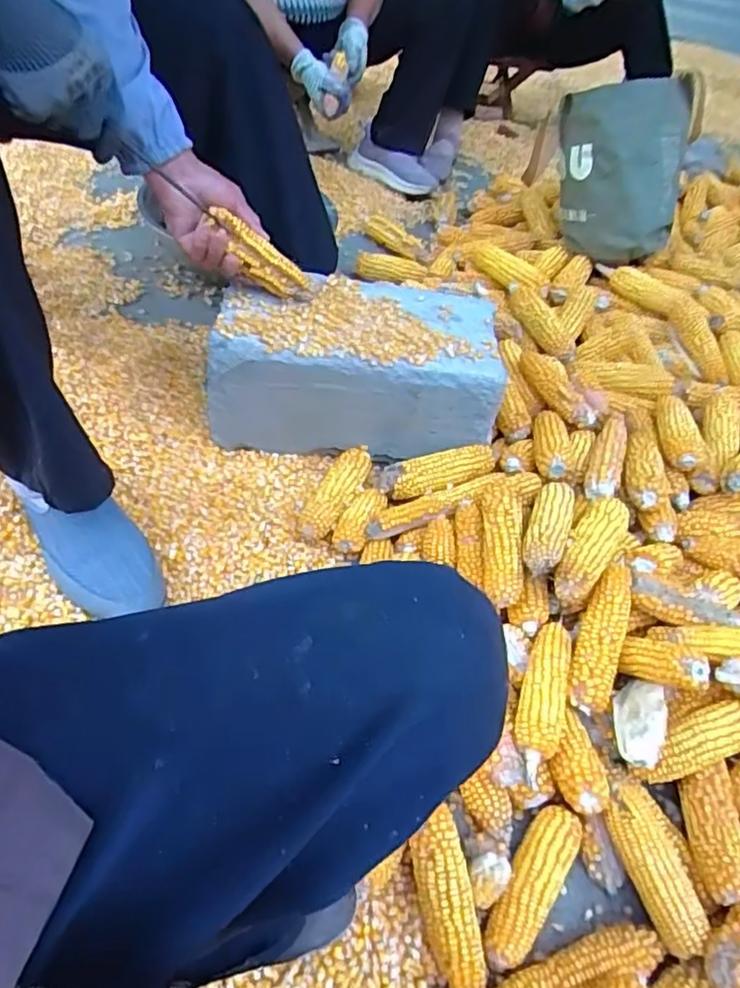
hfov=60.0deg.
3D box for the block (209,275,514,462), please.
[{"bbox_3d":[-0.024,-0.171,0.915,0.386,0.174,0.185,1,48,-9],"label":"block"}]

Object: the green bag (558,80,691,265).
[{"bbox_3d":[0.478,-0.623,1.248,0.249,0.265,0.201,16,47,5],"label":"green bag"}]

